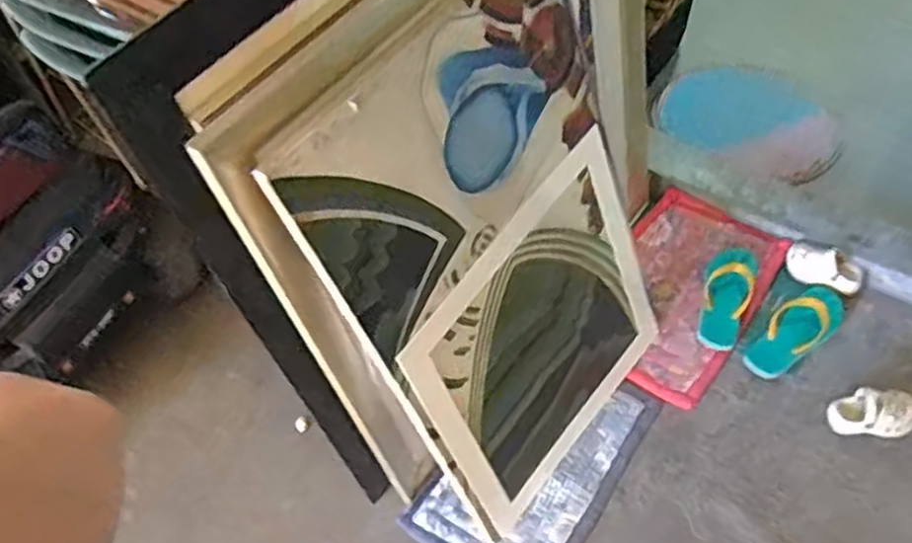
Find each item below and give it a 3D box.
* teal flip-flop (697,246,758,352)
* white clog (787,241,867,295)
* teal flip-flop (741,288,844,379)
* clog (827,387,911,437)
[{"bbox_3d":[0.612,0.051,1.719,0.104,0.039,0.291,19,59,17],"label":"teal flip-flop"},{"bbox_3d":[0.840,-0.014,1.723,0.165,0.061,0.094,31,63,23],"label":"white clog"},{"bbox_3d":[0.743,0.114,1.644,0.293,0.069,0.117,-38,61,-20],"label":"teal flip-flop"},{"bbox_3d":[0.839,0.284,1.522,0.159,0.082,0.087,6,56,9],"label":"clog"}]

